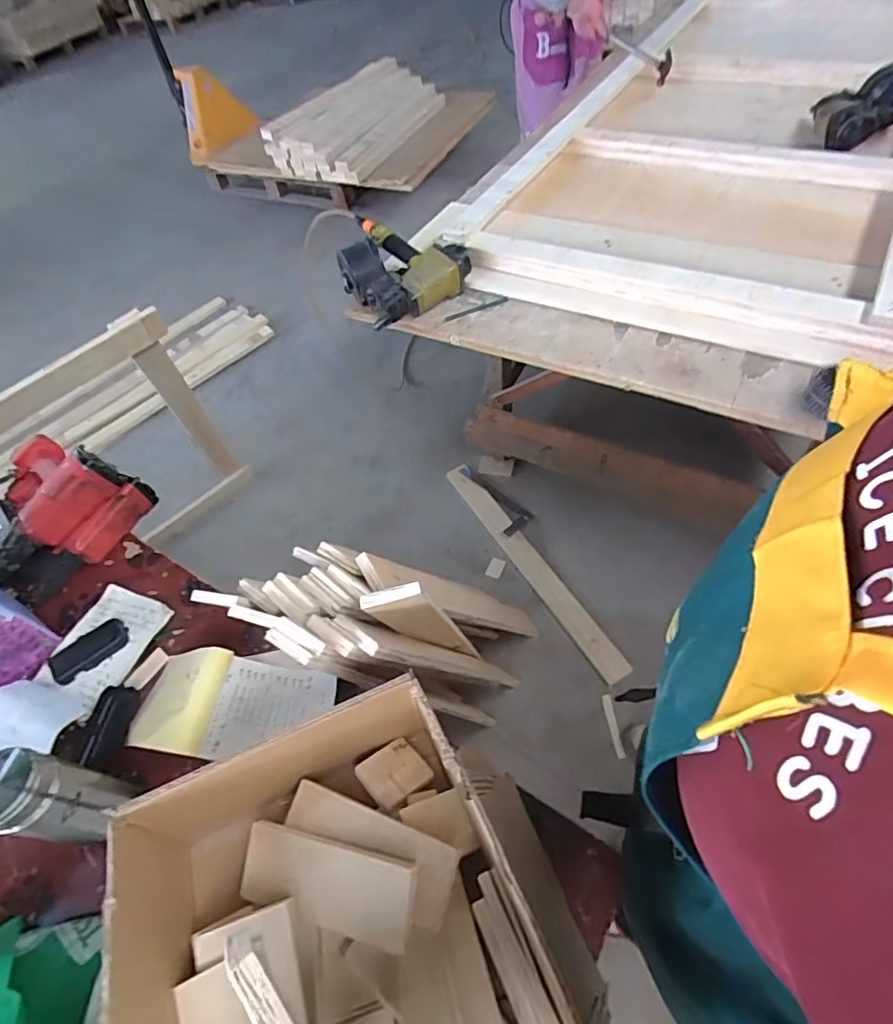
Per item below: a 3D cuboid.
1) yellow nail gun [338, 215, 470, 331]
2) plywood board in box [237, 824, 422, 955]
[{"bbox_3d":[-0.106,-0.579,1.259,0.262,0.128,0.269,-28,55,-12],"label":"yellow nail gun"},{"bbox_3d":[-0.120,0.369,0.528,0.186,0.014,0.073,1,71,20],"label":"plywood board in box"}]

